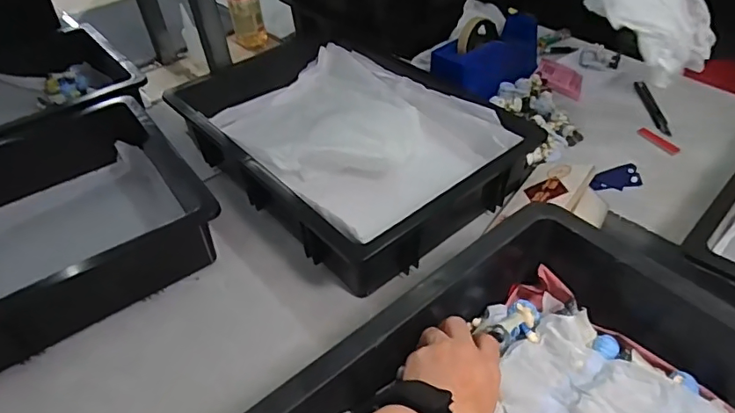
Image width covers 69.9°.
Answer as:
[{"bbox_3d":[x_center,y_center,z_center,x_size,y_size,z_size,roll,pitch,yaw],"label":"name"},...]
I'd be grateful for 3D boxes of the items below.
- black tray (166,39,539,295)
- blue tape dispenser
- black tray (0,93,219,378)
[{"bbox_3d":[-0.026,-0.094,0.754,0.329,0.113,0.455,-30,47,-28],"label":"black tray"},{"bbox_3d":[0.186,-0.237,0.828,0.227,0.098,0.080,-29,47,-24],"label":"blue tape dispenser"},{"bbox_3d":[-0.447,0.040,0.617,0.460,0.098,0.365,-31,48,-26],"label":"black tray"}]

